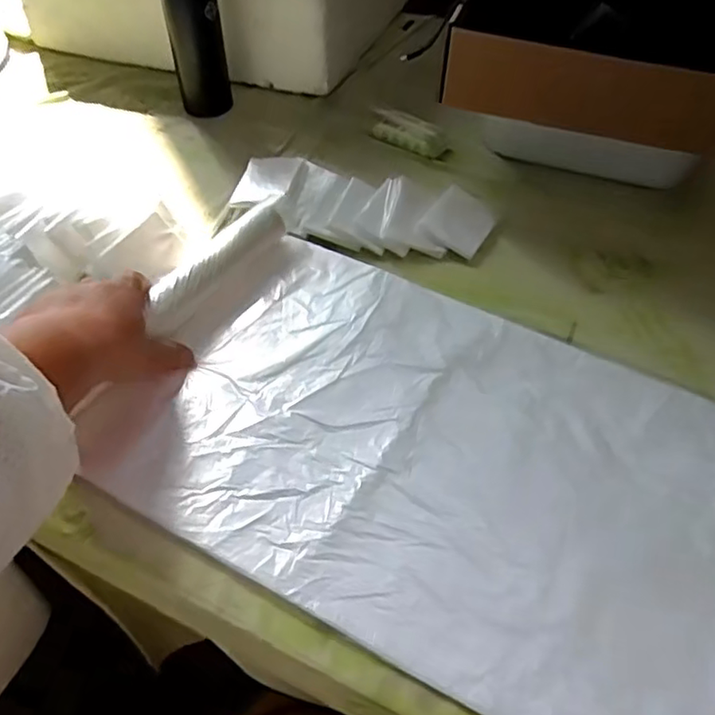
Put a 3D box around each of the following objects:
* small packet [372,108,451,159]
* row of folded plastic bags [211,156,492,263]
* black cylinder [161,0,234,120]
[{"bbox_3d":[0.065,-0.272,0.761,0.094,0.028,0.039,25,55,18],"label":"small packet"},{"bbox_3d":[0.000,-0.162,0.665,0.275,0.031,0.106,10,51,7],"label":"row of folded plastic bags"},{"bbox_3d":[-0.194,-0.402,0.748,0.064,0.214,0.054,-3,50,-3],"label":"black cylinder"}]

